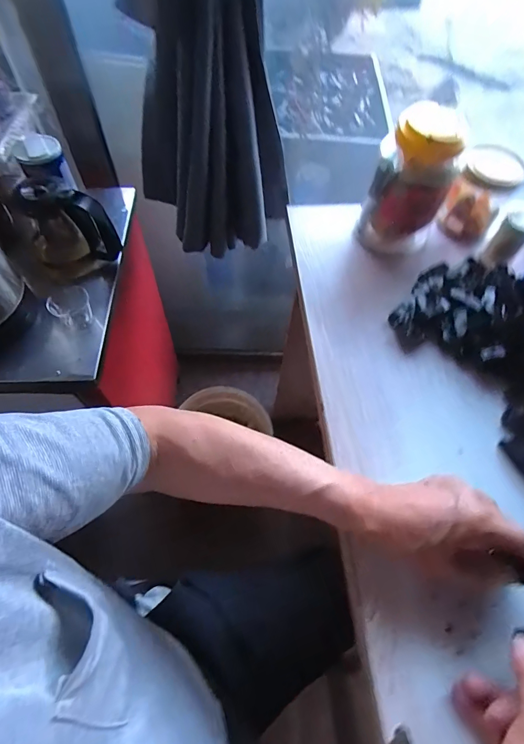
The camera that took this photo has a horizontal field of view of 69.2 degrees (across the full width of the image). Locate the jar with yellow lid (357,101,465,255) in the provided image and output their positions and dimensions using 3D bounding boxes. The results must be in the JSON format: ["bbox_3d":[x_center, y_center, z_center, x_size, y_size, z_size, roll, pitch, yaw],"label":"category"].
[{"bbox_3d":[0.210,-0.262,0.538,0.099,0.176,0.096,1,60,-2],"label":"jar with yellow lid"}]

